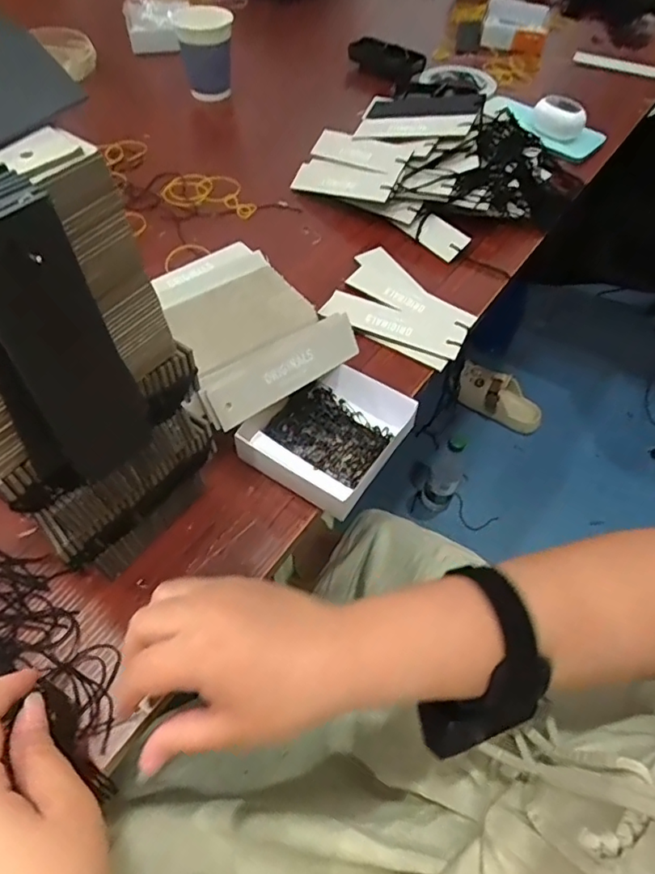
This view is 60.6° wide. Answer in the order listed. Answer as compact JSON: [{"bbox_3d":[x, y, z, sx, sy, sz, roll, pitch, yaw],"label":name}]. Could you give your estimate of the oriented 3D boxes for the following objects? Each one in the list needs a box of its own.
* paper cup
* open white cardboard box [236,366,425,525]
[{"bbox_3d":[-0.161,-0.512,0.748,0.072,0.093,0.080,-6,55,-7],"label":"paper cup"},{"bbox_3d":[-0.002,-0.003,0.422,0.098,0.032,0.106,30,58,18],"label":"open white cardboard box"}]

